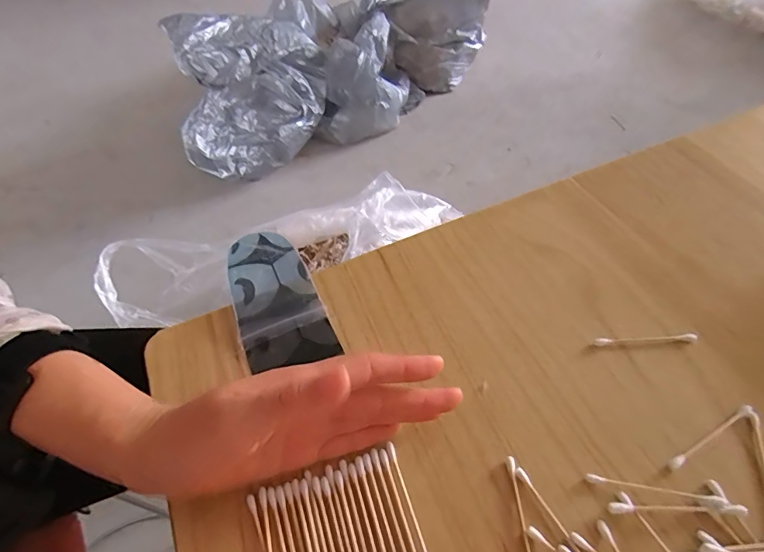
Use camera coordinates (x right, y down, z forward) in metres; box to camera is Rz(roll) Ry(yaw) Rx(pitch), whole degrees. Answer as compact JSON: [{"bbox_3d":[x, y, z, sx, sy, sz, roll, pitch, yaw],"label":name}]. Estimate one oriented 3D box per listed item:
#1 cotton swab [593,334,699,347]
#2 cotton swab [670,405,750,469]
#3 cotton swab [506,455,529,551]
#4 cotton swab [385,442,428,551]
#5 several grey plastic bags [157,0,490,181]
[{"bbox_3d":[0.181,0.043,0.303,0.070,0.004,0.006,-4,53,1],"label":"cotton swab"},{"bbox_3d":[0.196,0.094,0.263,0.069,0.005,0.005,-26,55,-15],"label":"cotton swab"},{"bbox_3d":[0.076,0.134,0.238,0.005,0.004,0.071,-4,53,2],"label":"cotton swab"},{"bbox_3d":[0.015,0.126,0.245,0.005,0.004,0.069,-17,53,-8],"label":"cotton swab"},{"bbox_3d":[-0.151,-0.648,1.289,0.956,0.325,0.468,-36,58,-24],"label":"several grey plastic bags"}]

